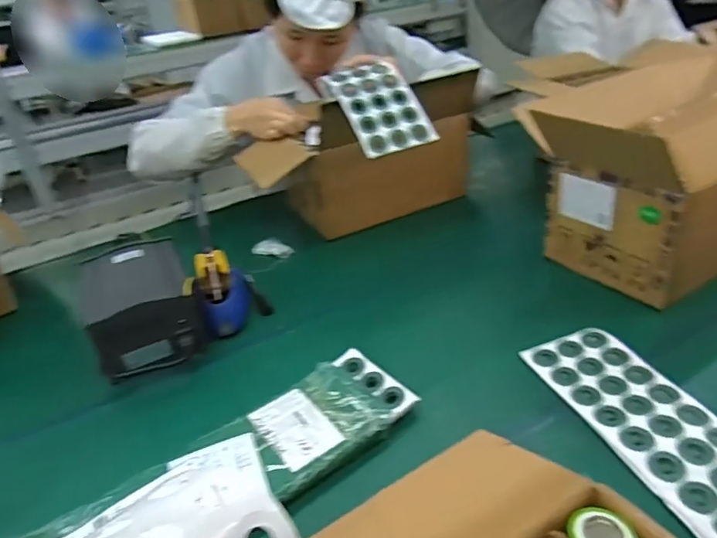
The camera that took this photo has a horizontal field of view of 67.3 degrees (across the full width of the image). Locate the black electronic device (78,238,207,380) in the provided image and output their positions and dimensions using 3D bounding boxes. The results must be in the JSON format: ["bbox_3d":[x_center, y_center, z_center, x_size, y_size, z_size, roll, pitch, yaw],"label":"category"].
[{"bbox_3d":[-0.290,0.049,0.722,0.138,0.092,0.191,-20,33,-19],"label":"black electronic device"}]

